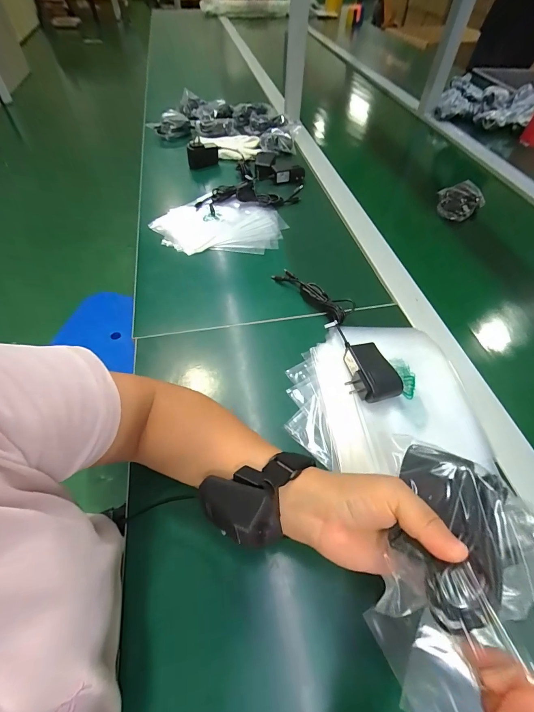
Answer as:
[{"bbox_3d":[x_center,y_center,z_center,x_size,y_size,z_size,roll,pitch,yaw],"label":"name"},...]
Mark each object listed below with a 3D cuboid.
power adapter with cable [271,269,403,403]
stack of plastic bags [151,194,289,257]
[{"bbox_3d":[0.091,-0.050,0.445,0.079,0.043,0.267,-14,56,-11],"label":"power adapter with cable"},{"bbox_3d":[-0.091,-0.255,0.616,0.240,0.014,0.168,-4,55,-4],"label":"stack of plastic bags"}]

